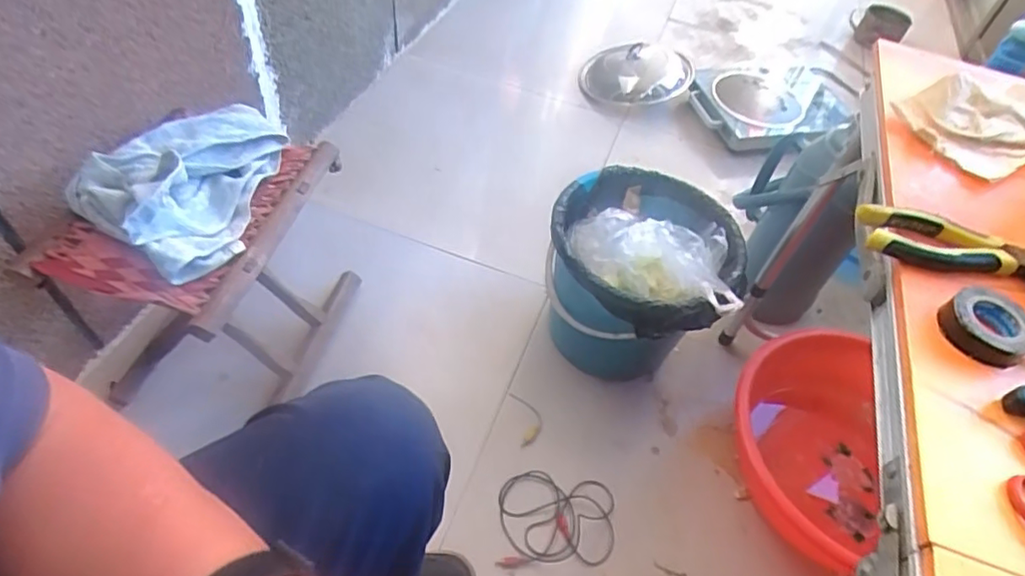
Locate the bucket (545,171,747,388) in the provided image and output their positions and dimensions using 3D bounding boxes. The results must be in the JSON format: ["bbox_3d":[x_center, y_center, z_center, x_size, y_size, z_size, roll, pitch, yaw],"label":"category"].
[{"bbox_3d":[0.186,0.007,0.943,0.273,0.273,0.251,19,51,8],"label":"bucket"}]

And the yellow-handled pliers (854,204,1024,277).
[{"bbox_3d":[0.348,-0.024,0.445,0.172,0.029,0.041,15,50,5],"label":"yellow-handled pliers"}]

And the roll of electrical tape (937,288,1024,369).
[{"bbox_3d":[0.322,0.027,0.401,0.060,0.024,0.047,5,50,-4],"label":"roll of electrical tape"}]

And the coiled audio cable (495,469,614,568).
[{"bbox_3d":[0.061,0.319,0.831,0.159,0.014,0.125,2,50,-6],"label":"coiled audio cable"}]

